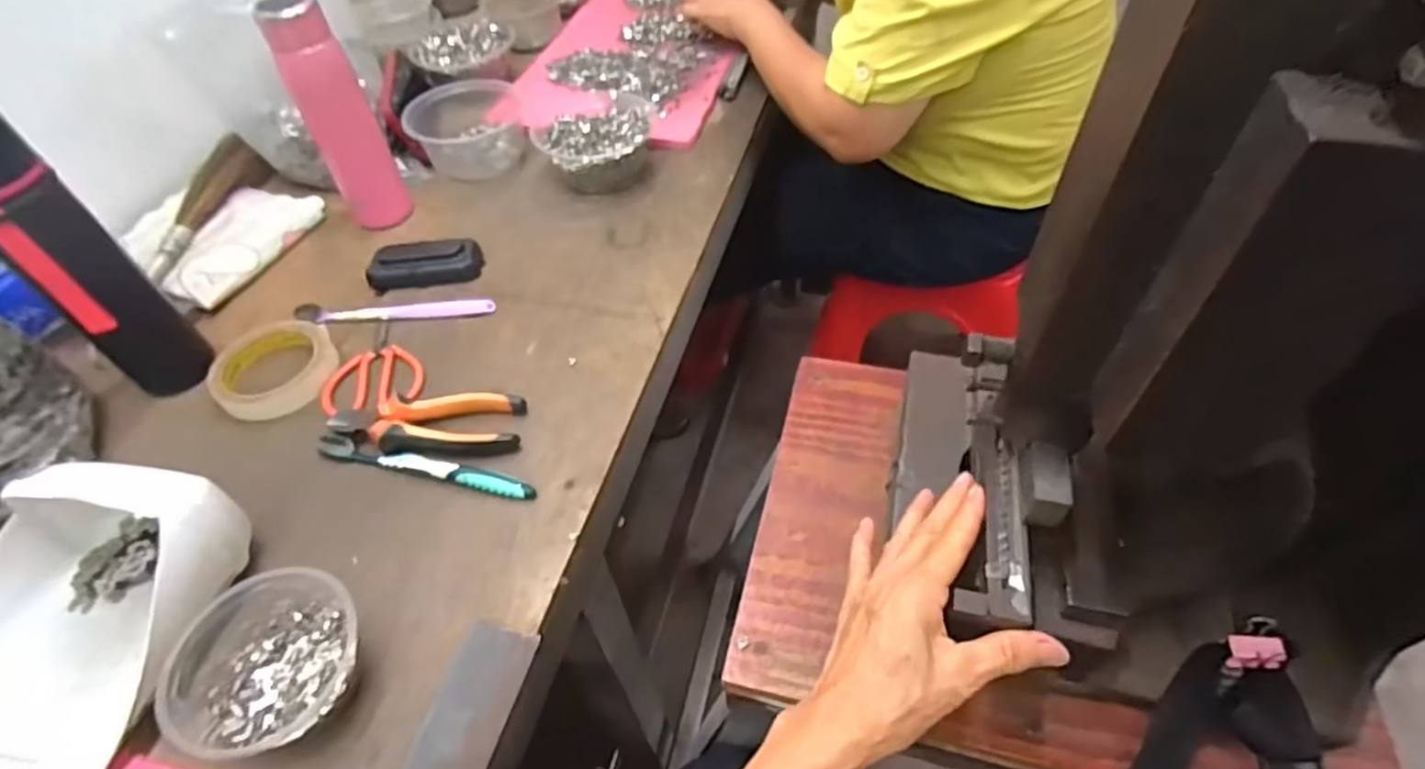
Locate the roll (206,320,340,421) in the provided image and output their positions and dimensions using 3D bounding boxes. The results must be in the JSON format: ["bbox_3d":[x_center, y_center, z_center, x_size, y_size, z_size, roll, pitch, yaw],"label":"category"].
[{"bbox_3d":[-0.382,-0.015,0.604,0.096,0.020,0.100,0,50,0],"label":"roll"}]

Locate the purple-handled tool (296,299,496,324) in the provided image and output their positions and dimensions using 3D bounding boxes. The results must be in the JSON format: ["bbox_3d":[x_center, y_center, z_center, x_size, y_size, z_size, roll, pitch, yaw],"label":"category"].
[{"bbox_3d":[-0.298,-0.069,0.651,0.181,0.010,0.024,0,50,-1],"label":"purple-handled tool"}]

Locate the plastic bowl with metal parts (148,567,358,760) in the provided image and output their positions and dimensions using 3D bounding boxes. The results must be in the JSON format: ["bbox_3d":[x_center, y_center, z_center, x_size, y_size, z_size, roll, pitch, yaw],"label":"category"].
[{"bbox_3d":[-0.269,0.168,0.420,0.100,0.052,0.100,0,50,0],"label":"plastic bowl with metal parts"}]

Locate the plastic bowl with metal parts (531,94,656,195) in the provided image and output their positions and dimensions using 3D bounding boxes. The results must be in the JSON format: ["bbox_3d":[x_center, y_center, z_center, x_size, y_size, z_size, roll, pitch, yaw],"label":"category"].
[{"bbox_3d":[-0.129,-0.269,0.777,0.120,0.053,0.120,0,50,0],"label":"plastic bowl with metal parts"}]

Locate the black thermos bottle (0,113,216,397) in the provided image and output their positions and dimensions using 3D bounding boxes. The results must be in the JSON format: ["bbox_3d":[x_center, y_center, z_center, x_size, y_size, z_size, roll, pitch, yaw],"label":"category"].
[{"bbox_3d":[-0.484,-0.088,0.525,0.063,0.250,0.071,37,59,26],"label":"black thermos bottle"}]

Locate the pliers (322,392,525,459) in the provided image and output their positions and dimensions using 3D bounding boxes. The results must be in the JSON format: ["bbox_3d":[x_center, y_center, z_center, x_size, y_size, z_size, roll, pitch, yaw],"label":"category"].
[{"bbox_3d":[-0.230,0.031,0.555,0.150,0.016,0.052,-1,50,-2],"label":"pliers"}]

